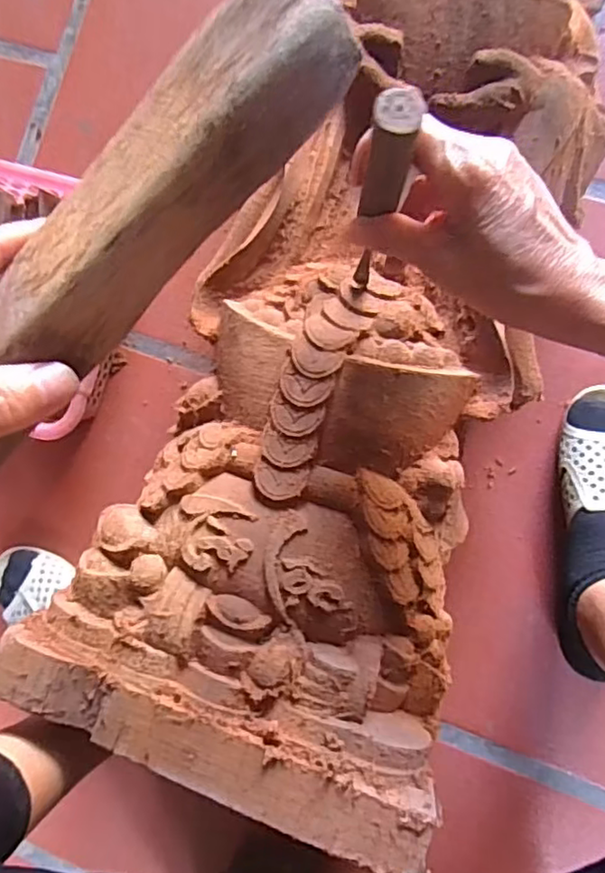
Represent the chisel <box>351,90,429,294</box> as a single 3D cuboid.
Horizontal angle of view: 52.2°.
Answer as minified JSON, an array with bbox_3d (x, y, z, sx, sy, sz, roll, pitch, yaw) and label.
[{"bbox_3d":[0.040,-0.119,0.340,0.021,0.178,0.020,-41,82,-7],"label":"chisel"}]

